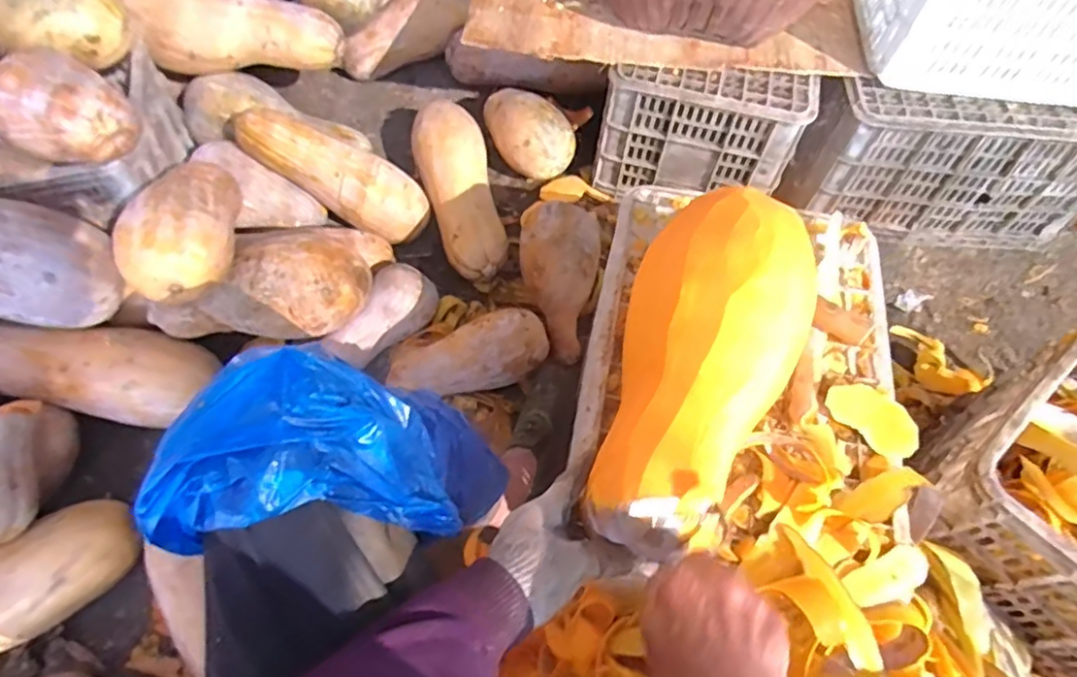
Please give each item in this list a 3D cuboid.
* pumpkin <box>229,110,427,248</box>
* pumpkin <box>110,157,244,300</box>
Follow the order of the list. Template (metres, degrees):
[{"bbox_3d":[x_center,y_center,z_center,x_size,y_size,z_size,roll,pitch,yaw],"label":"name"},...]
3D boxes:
[{"bbox_3d":[-0.341,-0.276,1.046,0.324,0.097,0.113,29,59,-18],"label":"pumpkin"},{"bbox_3d":[-0.471,-0.167,0.849,0.120,0.116,0.292,-4,43,-5],"label":"pumpkin"}]

